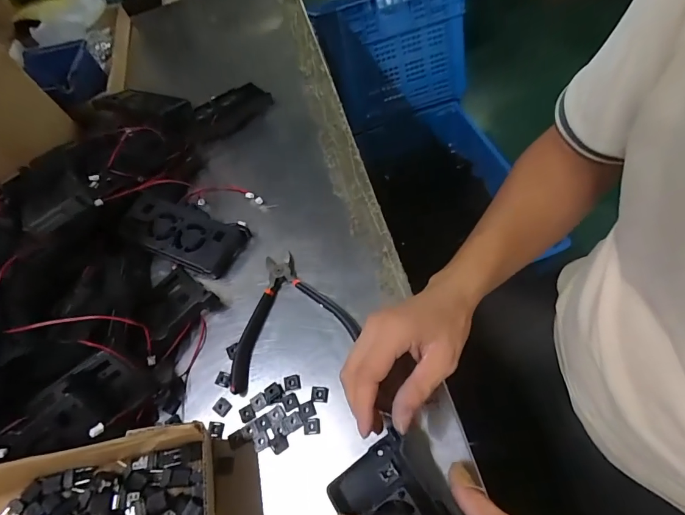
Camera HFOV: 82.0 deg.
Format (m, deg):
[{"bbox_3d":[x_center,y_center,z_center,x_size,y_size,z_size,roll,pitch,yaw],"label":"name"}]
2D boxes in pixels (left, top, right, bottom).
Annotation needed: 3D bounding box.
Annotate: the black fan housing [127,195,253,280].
[{"bbox_3d":[-0.184,-0.029,0.453,0.143,0.017,0.069,22,63,16],"label":"black fan housing"}]

